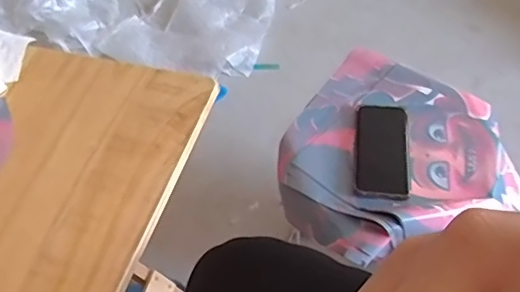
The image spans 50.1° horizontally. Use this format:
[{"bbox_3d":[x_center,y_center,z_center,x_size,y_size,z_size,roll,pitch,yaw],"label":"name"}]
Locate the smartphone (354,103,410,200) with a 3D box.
[{"bbox_3d":[0.180,0.004,0.817,0.076,0.012,0.167,2,54,7],"label":"smartphone"}]

